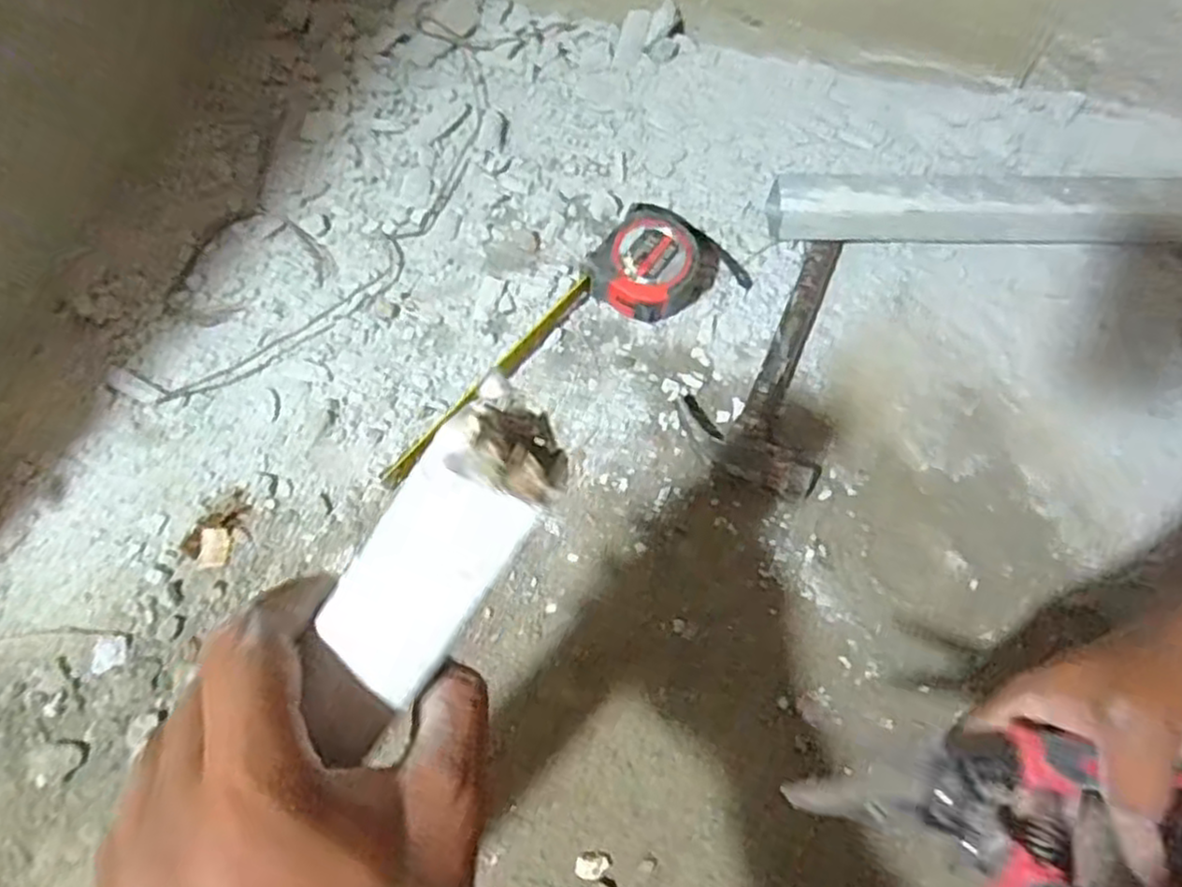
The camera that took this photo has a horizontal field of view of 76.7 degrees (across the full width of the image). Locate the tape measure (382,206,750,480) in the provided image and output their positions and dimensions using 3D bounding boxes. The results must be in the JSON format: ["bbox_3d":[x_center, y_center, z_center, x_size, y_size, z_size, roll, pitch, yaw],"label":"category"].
[{"bbox_3d":[-0.031,-0.092,0.557,0.326,0.052,0.103,-36,72,-15],"label":"tape measure"}]

